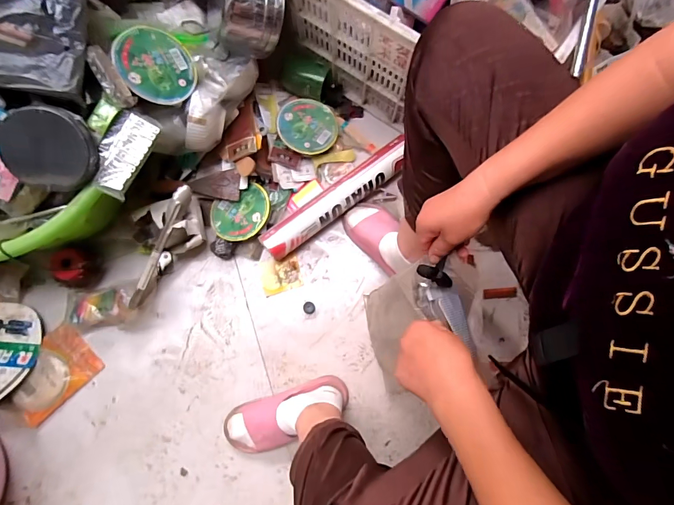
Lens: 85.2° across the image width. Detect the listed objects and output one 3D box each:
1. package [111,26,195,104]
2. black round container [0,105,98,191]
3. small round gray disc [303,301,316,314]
[{"bbox_3d":[-0.328,-0.340,0.667,0.134,0.012,0.132,0,90,-35],"label":"package"},{"bbox_3d":[-0.475,-0.174,0.611,0.139,0.045,0.139,-4,107,-14],"label":"black round container"},{"bbox_3d":[-0.060,0.120,0.796,0.025,0.011,0.026,0,79,-1],"label":"small round gray disc"}]

